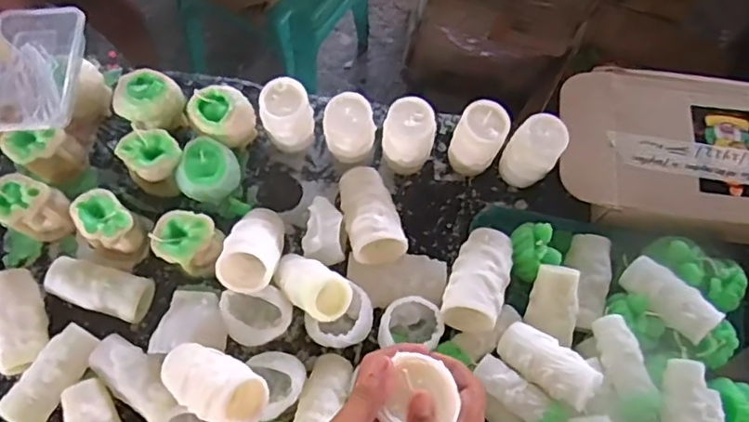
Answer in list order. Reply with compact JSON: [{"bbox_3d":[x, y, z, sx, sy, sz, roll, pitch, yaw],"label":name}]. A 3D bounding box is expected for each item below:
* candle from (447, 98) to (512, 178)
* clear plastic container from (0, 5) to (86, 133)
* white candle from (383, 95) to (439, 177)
[{"bbox_3d":[0.129,-0.086,0.753,0.058,0.108,0.058,1,70,-2],"label":"candle"},{"bbox_3d":[-0.404,-0.165,0.704,0.111,0.035,0.157,3,70,-1],"label":"clear plastic container"},{"bbox_3d":[0.042,-0.089,0.751,0.059,0.109,0.055,1,70,-2],"label":"white candle"}]

